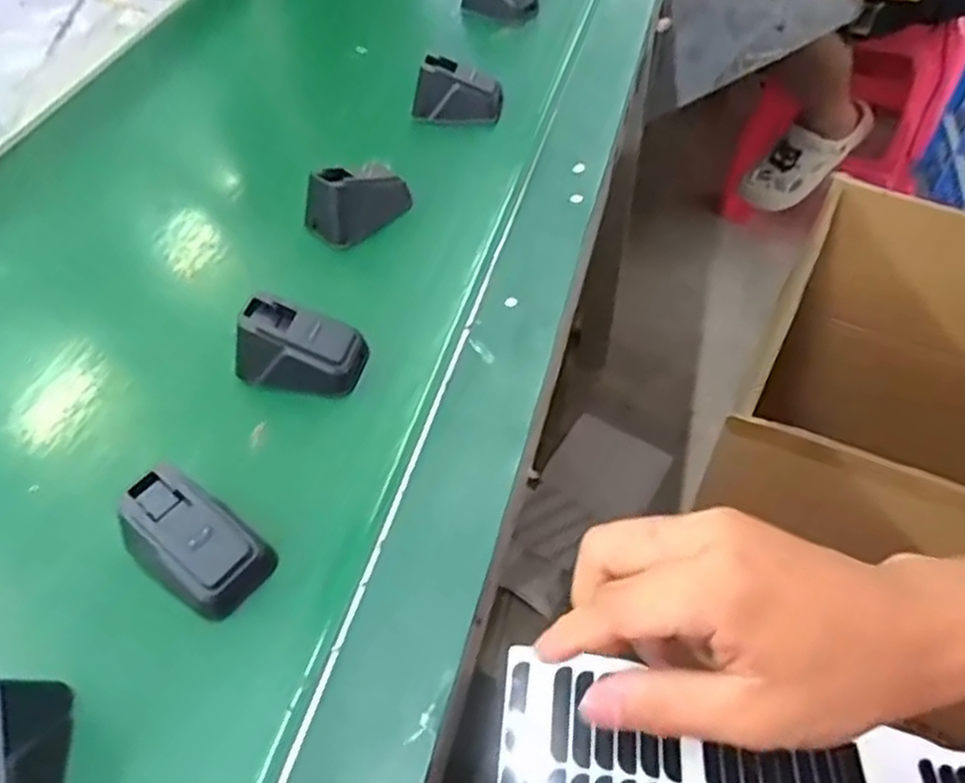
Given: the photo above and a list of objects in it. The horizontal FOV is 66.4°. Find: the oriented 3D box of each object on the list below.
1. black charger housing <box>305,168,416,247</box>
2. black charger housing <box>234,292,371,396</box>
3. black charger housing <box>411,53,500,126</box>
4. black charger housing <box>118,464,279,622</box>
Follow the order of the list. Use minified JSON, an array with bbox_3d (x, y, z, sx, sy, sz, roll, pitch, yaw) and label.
[{"bbox_3d":[-0.084,-0.130,0.493,0.034,0.038,0.067,36,61,28],"label":"black charger housing"},{"bbox_3d":[-0.101,-0.025,0.405,0.067,0.038,0.036,7,51,9],"label":"black charger housing"},{"bbox_3d":[-0.020,-0.235,0.575,0.066,0.037,0.028,6,51,8],"label":"black charger housing"},{"bbox_3d":[-0.130,0.067,0.329,0.057,0.038,0.042,27,57,23],"label":"black charger housing"}]

